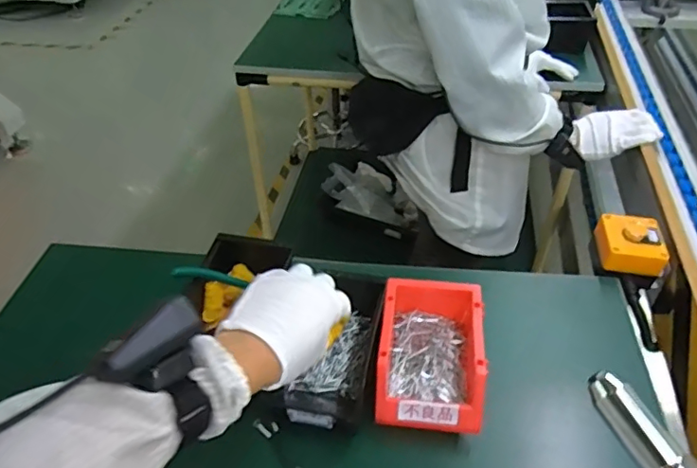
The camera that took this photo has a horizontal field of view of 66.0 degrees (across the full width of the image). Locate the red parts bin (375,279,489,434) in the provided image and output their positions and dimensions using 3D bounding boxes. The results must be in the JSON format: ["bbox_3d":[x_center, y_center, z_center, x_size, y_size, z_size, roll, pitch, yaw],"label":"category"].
[{"bbox_3d":[0.090,0.128,0.593,0.114,0.069,0.169,4,43,7],"label":"red parts bin"}]

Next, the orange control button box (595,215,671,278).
[{"bbox_3d":[0.384,0.013,0.734,0.082,0.043,0.090,6,43,10],"label":"orange control button box"}]

